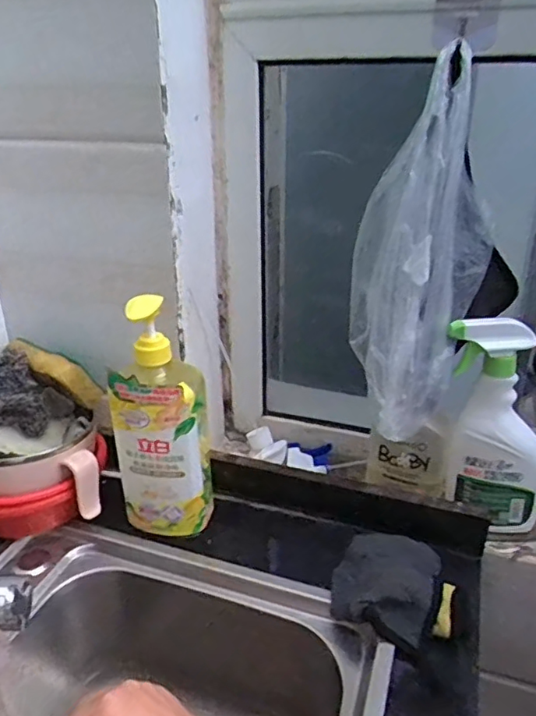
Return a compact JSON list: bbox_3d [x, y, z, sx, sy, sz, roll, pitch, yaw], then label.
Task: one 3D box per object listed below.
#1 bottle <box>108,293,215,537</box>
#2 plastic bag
[{"bbox_3d":[-0.111,0.068,0.586,0.096,0.258,0.054,1,26,1],"label":"bottle"},{"bbox_3d":[0.143,-0.090,0.540,0.128,0.316,0.111,9,28,16],"label":"plastic bag"}]

